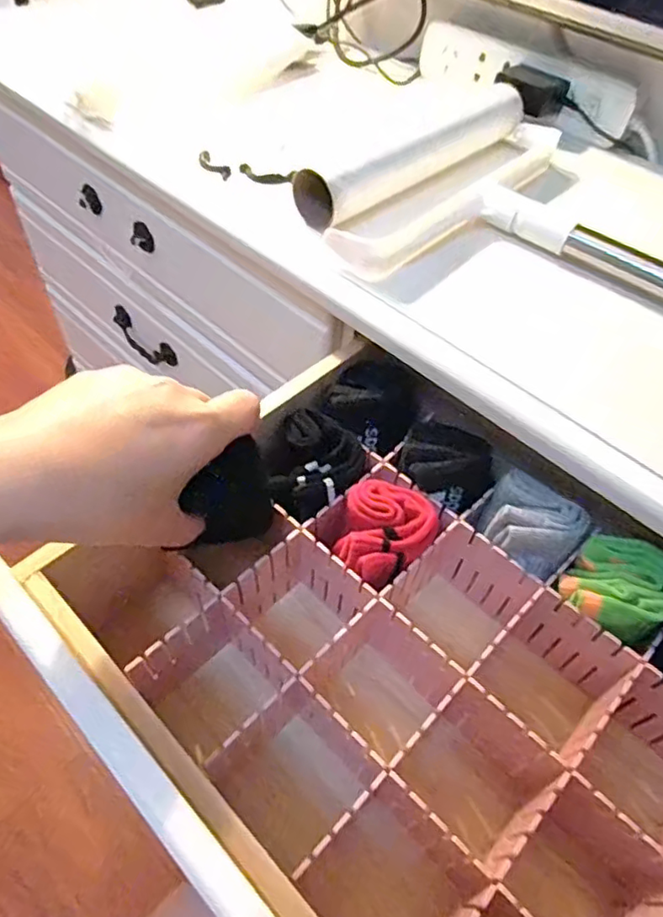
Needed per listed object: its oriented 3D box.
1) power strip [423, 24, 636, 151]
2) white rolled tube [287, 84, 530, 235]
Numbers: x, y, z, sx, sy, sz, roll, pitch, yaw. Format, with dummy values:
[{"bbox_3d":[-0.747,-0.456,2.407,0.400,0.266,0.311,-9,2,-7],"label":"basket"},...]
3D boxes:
[{"bbox_3d":[0.179,-0.357,0.558,0.223,0.044,0.043,40,58,23],"label":"power strip"},{"bbox_3d":[0.083,-0.247,0.467,0.281,0.042,0.051,-35,62,-28],"label":"white rolled tube"}]

